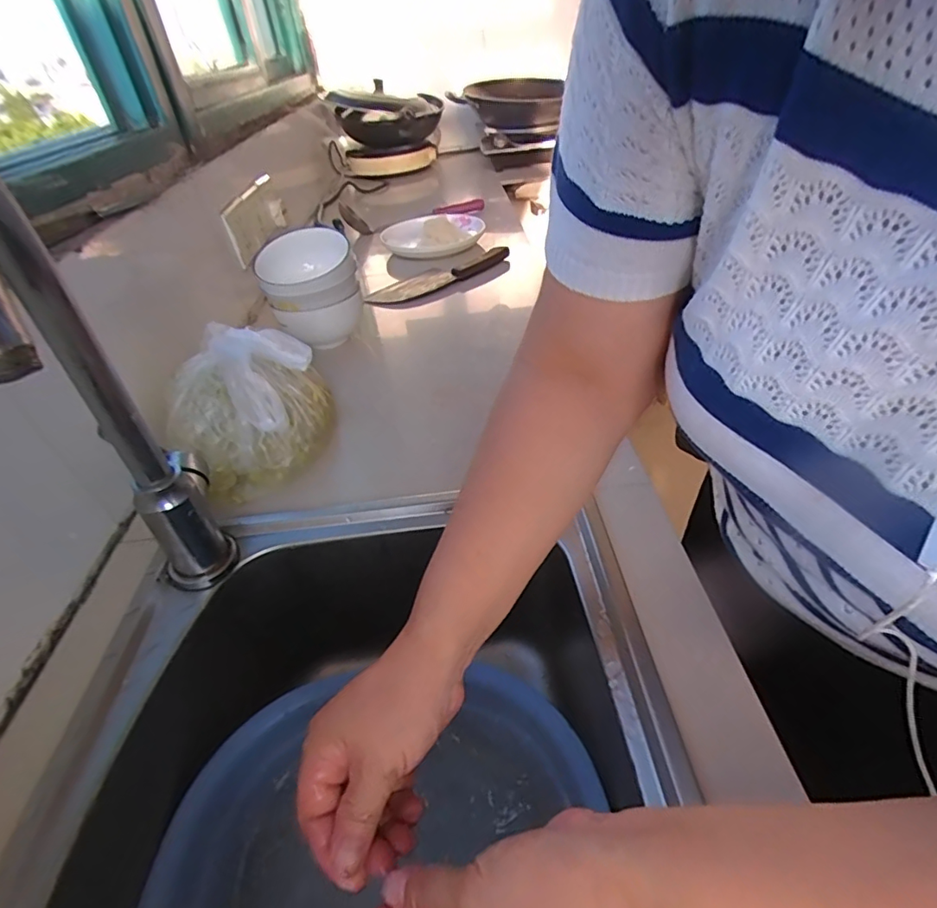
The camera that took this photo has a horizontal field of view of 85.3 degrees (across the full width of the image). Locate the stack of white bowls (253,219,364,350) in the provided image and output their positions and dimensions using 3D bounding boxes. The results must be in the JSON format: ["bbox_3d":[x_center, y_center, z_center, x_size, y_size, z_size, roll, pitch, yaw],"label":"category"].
[{"bbox_3d":[-0.214,-0.224,0.685,0.122,0.114,0.122,-30,62,-18],"label":"stack of white bowls"}]

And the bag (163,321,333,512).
[{"bbox_3d":[-0.212,-0.051,0.493,0.149,0.129,0.109,-24,42,-19],"label":"bag"}]

